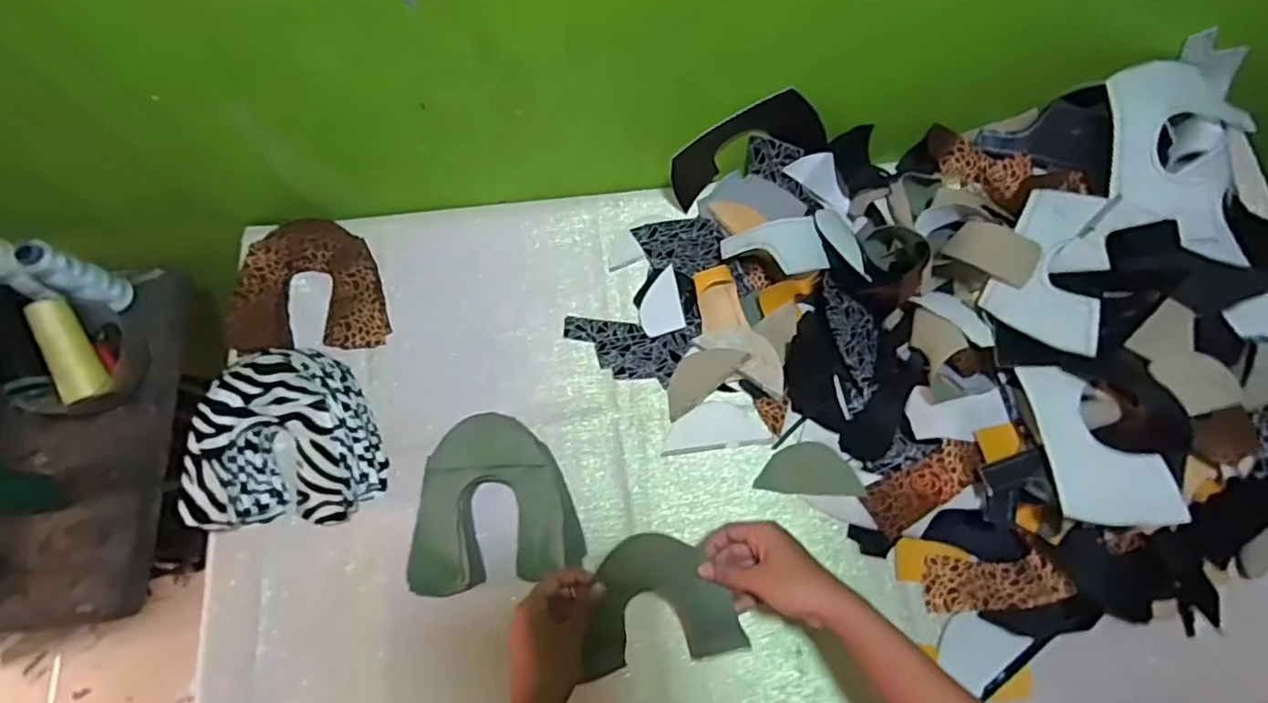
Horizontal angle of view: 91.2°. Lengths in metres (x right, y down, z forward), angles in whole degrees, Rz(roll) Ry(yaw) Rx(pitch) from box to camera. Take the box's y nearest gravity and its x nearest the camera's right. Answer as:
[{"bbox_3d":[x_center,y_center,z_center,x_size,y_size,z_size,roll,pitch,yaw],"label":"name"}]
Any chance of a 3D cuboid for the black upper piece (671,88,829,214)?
[{"bbox_3d":[0.118,-0.219,0.685,0.171,0.095,0.031,-22,70,25],"label":"black upper piece"}]

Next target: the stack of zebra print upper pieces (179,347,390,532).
[{"bbox_3d":[-0.367,0.094,0.632,0.179,0.071,0.185,-22,72,-7],"label":"stack of zebra print upper pieces"}]

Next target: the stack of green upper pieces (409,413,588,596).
[{"bbox_3d":[-0.150,0.153,0.627,0.165,0.049,0.168,-18,72,-5],"label":"stack of green upper pieces"}]

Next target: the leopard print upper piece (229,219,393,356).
[{"bbox_3d":[-0.370,-0.076,0.713,0.166,0.043,0.153,-5,71,-1],"label":"leopard print upper piece"}]

